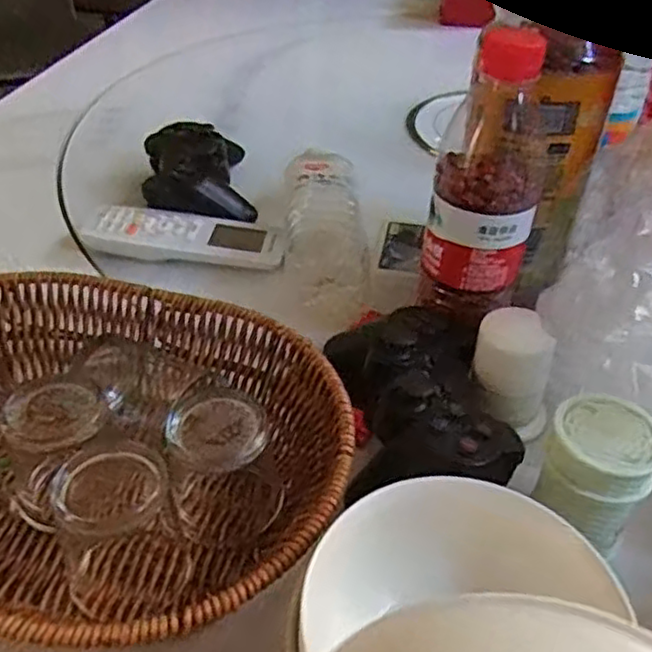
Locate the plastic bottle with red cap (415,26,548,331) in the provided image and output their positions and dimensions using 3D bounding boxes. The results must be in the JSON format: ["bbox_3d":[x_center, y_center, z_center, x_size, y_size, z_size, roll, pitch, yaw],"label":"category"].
[{"bbox_3d":[0.093,-0.085,0.402,0.064,0.155,0.052,9,39,9],"label":"plastic bottle with red cap"}]

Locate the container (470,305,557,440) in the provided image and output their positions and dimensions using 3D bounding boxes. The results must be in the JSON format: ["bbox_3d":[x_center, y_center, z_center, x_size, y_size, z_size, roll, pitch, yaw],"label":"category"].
[{"bbox_3d":[0.108,0.026,0.395,0.047,0.058,0.045,13,39,13],"label":"container"}]

